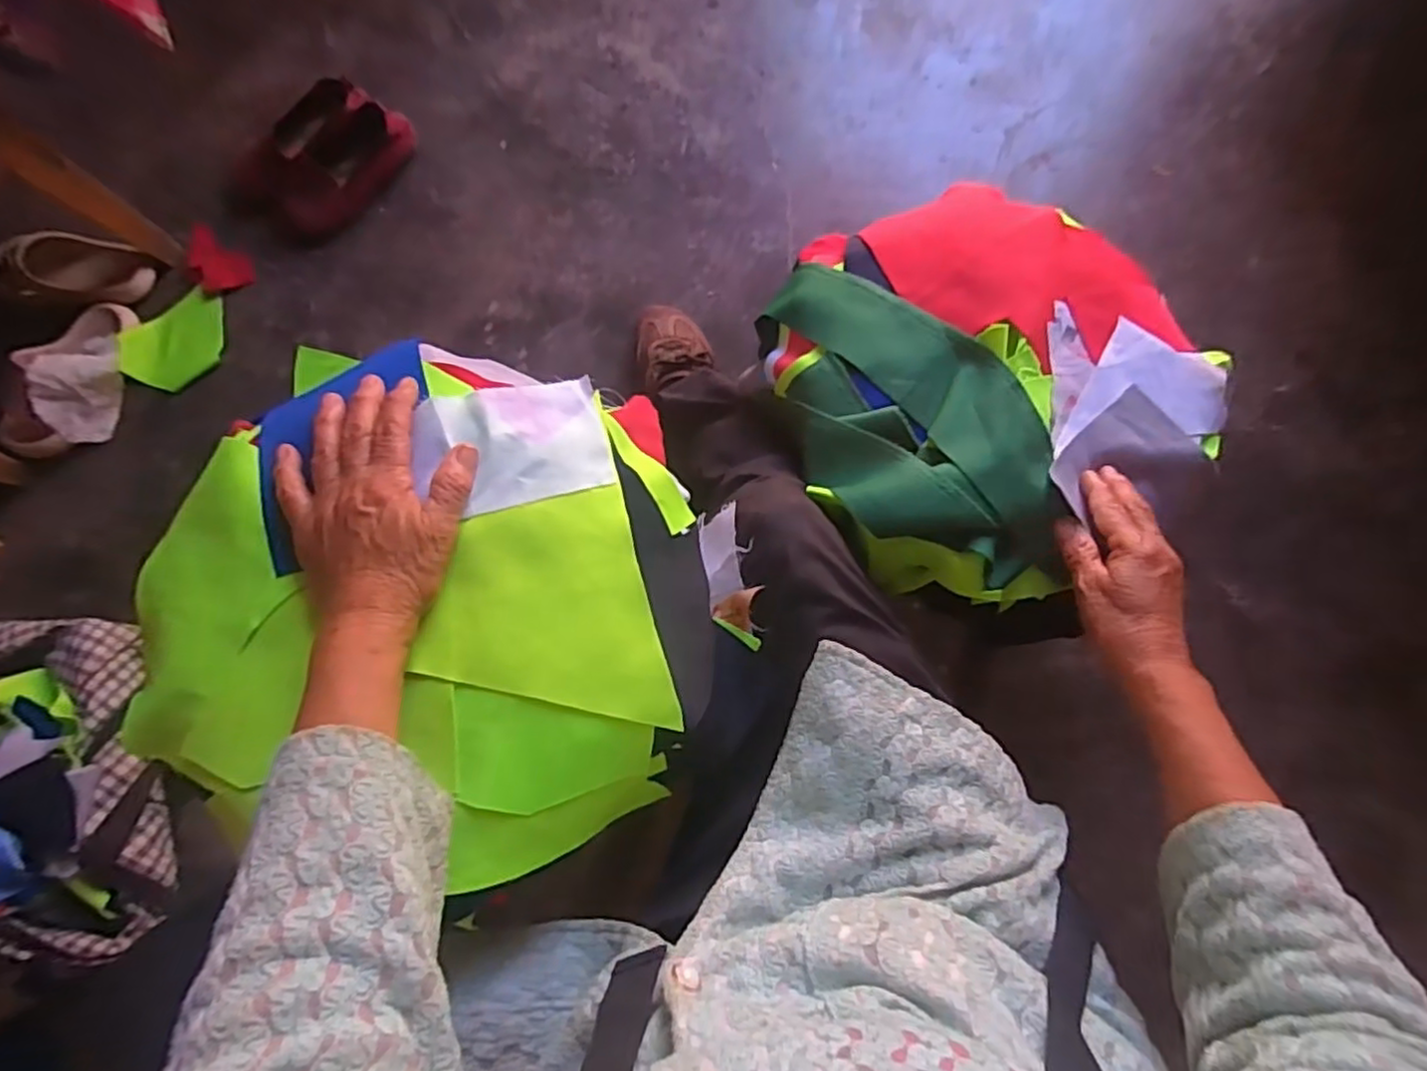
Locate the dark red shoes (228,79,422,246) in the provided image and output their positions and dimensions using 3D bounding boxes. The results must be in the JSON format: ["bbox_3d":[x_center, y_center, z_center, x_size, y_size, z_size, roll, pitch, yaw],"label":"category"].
[{"bbox_3d":[-0.537,-0.511,0.978,0.159,0.066,0.221,33,83,6],"label":"dark red shoes"}]

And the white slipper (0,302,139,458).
[{"bbox_3d":[-0.844,-0.208,0.939,0.089,0.092,0.225,11,82,3],"label":"white slipper"}]

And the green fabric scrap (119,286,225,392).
[{"bbox_3d":[-0.729,-0.268,0.963,0.110,0.025,0.150,39,84,7],"label":"green fabric scrap"}]

